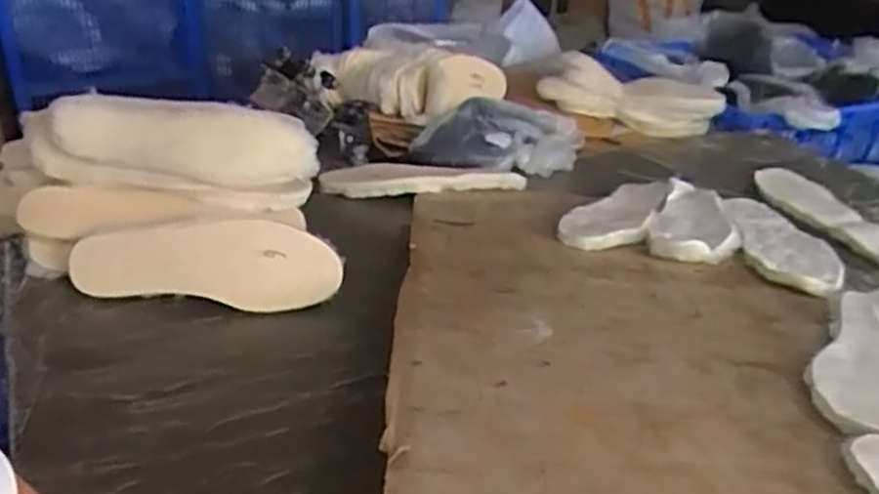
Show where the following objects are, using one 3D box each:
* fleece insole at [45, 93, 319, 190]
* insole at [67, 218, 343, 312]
[{"bbox_3d":[-0.279,-0.116,0.840,0.275,0.092,0.027,3,-4,-8],"label":"fleece insole"},{"bbox_3d":[-0.242,0.014,0.798,0.267,0.021,0.092,4,72,0],"label":"insole"}]

